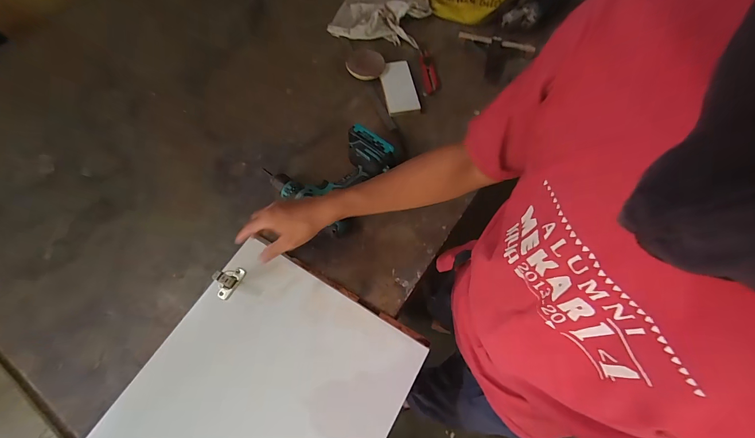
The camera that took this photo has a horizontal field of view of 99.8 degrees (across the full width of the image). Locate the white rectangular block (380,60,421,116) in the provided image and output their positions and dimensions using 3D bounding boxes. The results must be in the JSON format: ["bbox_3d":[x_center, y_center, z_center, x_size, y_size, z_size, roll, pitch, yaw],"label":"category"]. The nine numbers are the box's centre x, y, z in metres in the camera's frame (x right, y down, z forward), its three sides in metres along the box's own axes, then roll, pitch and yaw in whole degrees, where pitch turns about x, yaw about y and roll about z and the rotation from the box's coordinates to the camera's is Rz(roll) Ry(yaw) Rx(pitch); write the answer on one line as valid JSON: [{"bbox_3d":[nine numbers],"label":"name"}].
[{"bbox_3d":[0.053,-0.326,0.786,0.075,0.020,0.149,-11,68,-7],"label":"white rectangular block"}]

